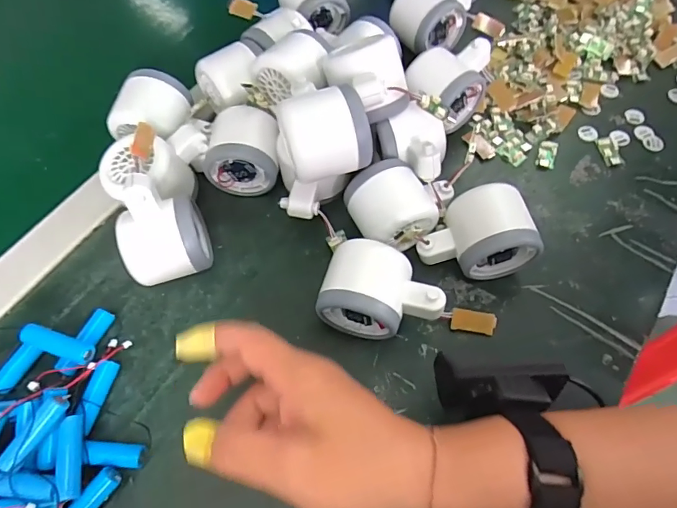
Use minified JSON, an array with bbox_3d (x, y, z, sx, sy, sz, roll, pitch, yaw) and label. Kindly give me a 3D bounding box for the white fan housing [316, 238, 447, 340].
[{"bbox_3d":[0.031,0.031,0.329,0.083,0.055,0.056,15,65,10],"label":"white fan housing"}]

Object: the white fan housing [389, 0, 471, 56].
[{"bbox_3d":[0.094,-0.237,0.460,0.083,0.052,0.054,-31,66,-12],"label":"white fan housing"}]

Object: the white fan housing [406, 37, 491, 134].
[{"bbox_3d":[0.097,-0.151,0.413,0.063,0.051,0.075,34,70,18],"label":"white fan housing"}]

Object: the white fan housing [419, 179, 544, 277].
[{"bbox_3d":[0.101,-0.013,0.348,0.079,0.051,0.059,-13,63,-3],"label":"white fan housing"}]

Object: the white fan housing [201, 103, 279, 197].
[{"bbox_3d":[-0.079,-0.086,0.388,0.060,0.052,0.053,1,63,4],"label":"white fan housing"}]

